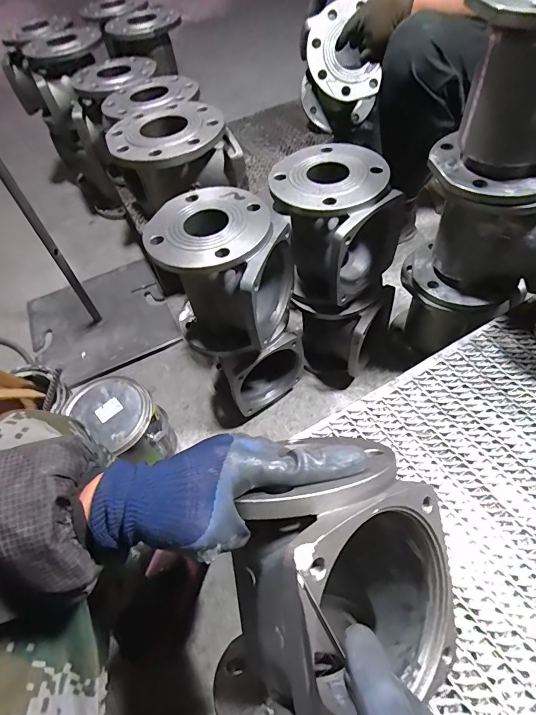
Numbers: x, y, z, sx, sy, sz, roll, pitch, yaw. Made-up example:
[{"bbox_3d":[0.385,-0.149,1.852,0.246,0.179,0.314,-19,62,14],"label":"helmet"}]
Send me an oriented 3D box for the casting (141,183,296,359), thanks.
[{"bbox_3d":[-0.071,-0.130,0.638,0.187,0.191,0.162,16,58,17],"label":"casting"}]

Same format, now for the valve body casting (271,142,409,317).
[{"bbox_3d":[0.107,-0.201,0.673,0.176,0.218,0.165,-3,54,4],"label":"valve body casting"}]

